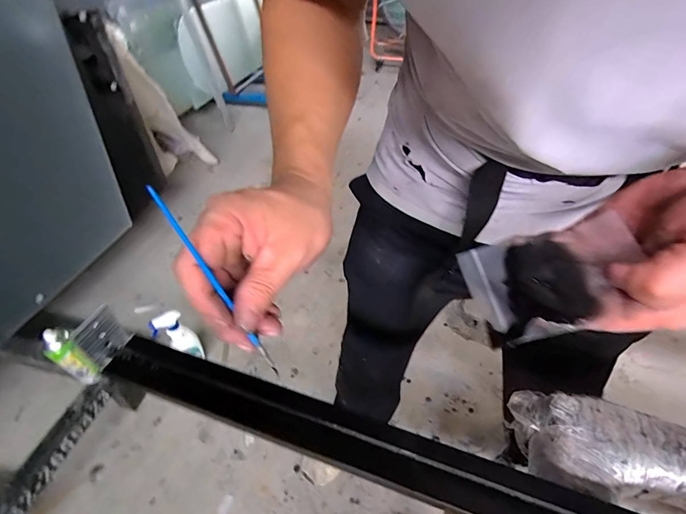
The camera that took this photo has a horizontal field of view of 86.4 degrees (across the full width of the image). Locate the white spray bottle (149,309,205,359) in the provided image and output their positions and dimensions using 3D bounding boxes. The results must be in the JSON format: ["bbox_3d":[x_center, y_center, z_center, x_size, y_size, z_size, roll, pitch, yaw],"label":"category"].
[{"bbox_3d":[-0.478,0.245,1.071,0.100,0.240,0.054,-33,54,-31],"label":"white spray bottle"}]

